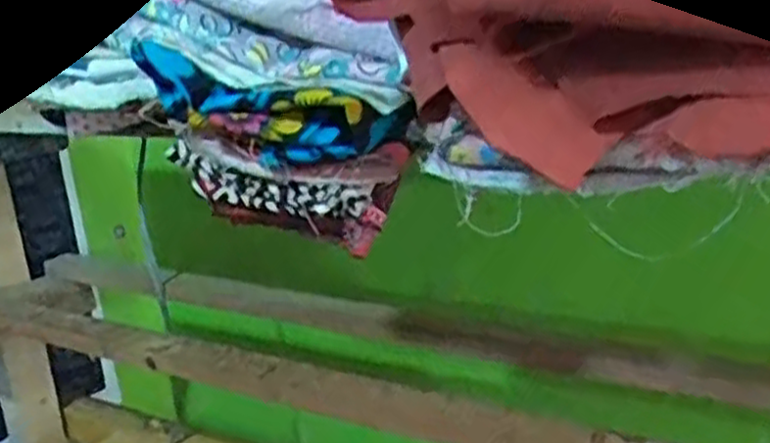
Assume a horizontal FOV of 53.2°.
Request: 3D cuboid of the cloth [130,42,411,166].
[{"bbox_3d":[-0.074,-0.062,0.464,0.183,0.058,0.027,16,21,23],"label":"cloth"}]

